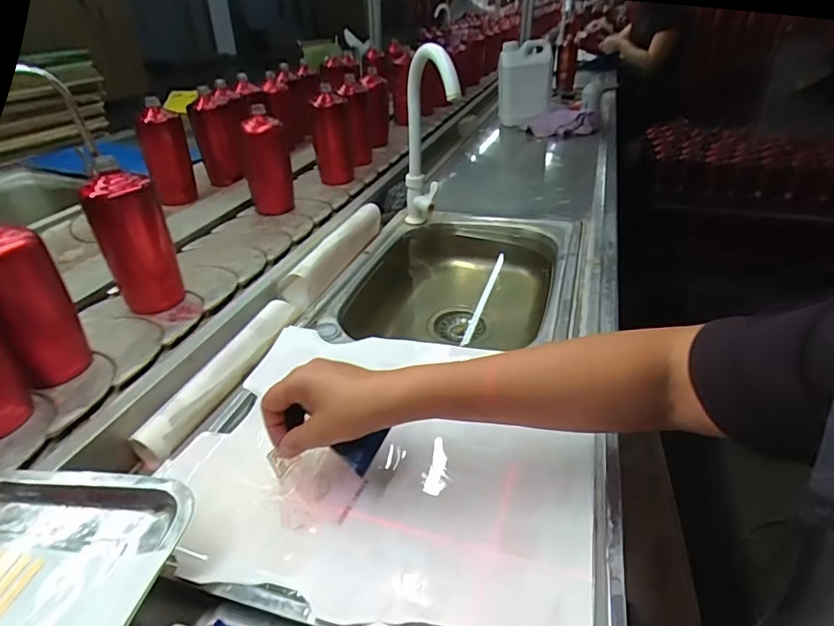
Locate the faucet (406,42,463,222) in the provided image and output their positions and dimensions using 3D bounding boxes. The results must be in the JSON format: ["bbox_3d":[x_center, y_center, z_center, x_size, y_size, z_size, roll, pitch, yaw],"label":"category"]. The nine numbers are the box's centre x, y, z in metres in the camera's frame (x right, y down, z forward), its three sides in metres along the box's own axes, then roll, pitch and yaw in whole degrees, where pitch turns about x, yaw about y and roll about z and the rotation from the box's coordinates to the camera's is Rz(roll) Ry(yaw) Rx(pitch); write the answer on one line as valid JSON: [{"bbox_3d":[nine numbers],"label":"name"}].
[{"bbox_3d":[0.017,-0.281,0.850,0.087,0.295,0.181,-4,35,-2],"label":"faucet"}]

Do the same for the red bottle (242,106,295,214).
[{"bbox_3d":[-0.274,-0.276,0.943,0.082,0.179,0.087,2,35,6],"label":"red bottle"}]

